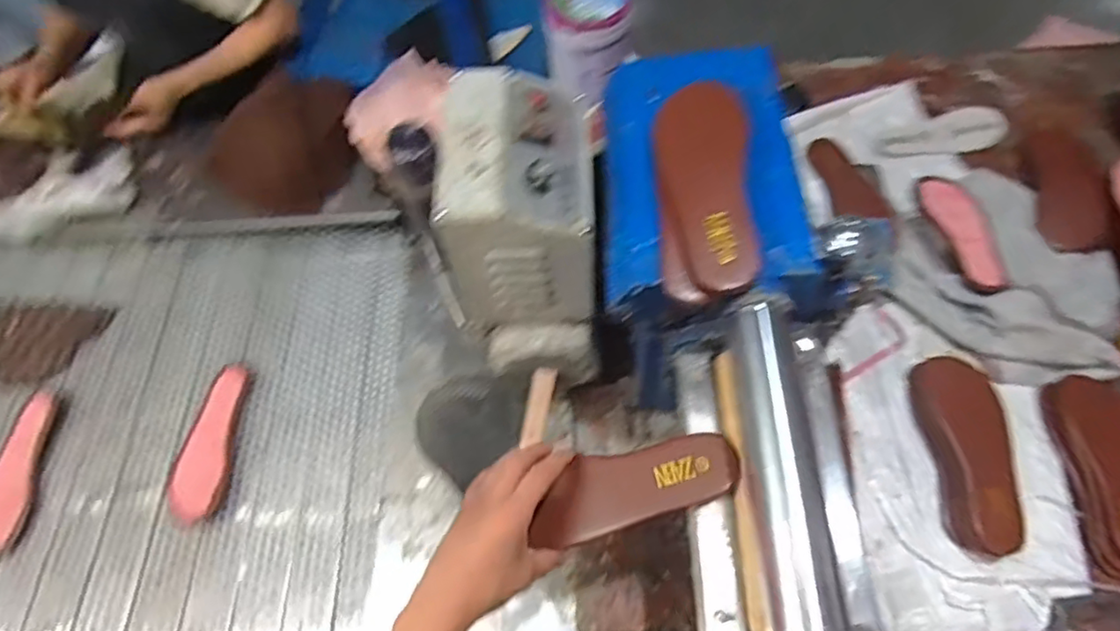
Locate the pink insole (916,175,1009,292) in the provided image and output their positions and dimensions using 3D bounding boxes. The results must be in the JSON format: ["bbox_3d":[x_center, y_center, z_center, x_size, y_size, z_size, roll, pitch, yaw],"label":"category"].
[{"bbox_3d":[0.582,-0.127,0.881,0.075,0.013,0.232,1,49,3],"label":"pink insole"}]

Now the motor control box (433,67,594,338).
[{"bbox_3d":[-0.036,-0.121,0.659,0.144,0.198,0.186,-1,62,2],"label":"motor control box"}]

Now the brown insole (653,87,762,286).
[{"bbox_3d":[0.132,-0.119,0.532,0.079,0.015,0.200,-9,67,7],"label":"brown insole"}]

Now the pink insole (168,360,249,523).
[{"bbox_3d":[-0.499,0.175,0.865,0.073,0.008,0.224,-4,62,0],"label":"pink insole"}]

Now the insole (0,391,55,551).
[{"bbox_3d":[-0.762,0.214,0.844,0.070,0.008,0.214,-7,62,-1],"label":"insole"}]

